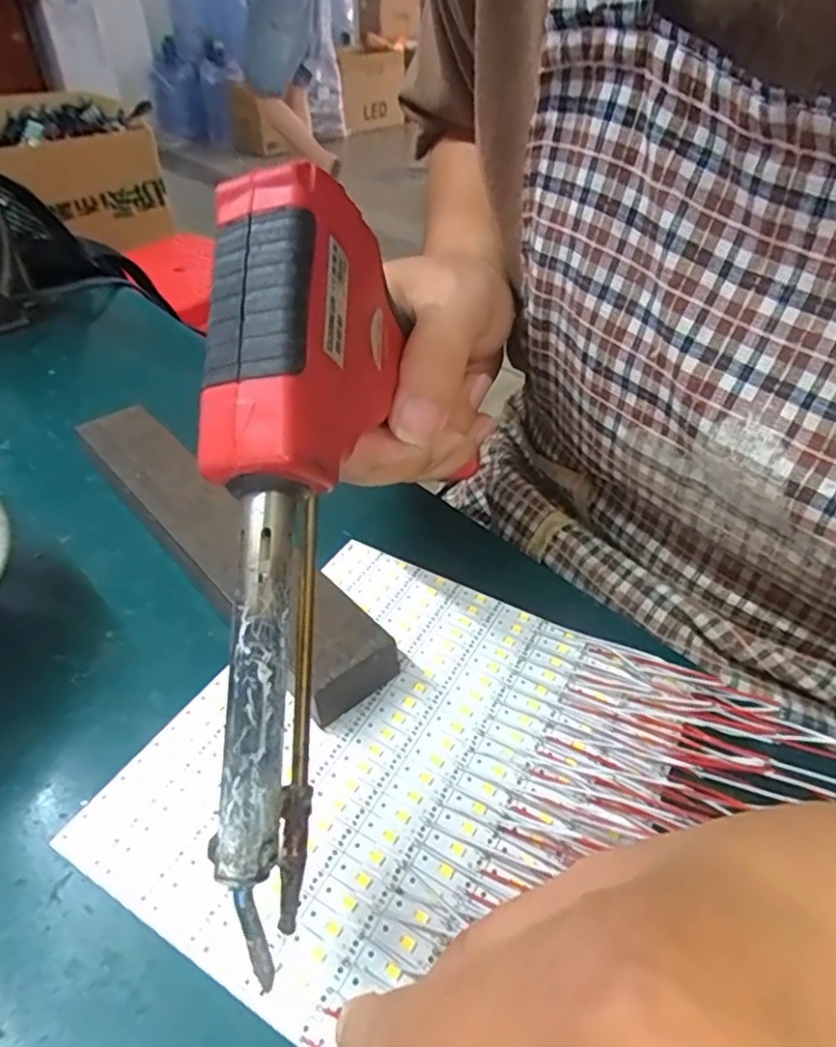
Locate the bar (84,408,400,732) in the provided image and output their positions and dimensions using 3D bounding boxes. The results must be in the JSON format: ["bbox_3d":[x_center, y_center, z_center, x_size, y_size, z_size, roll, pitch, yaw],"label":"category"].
[{"bbox_3d":[-0.081,0.005,0.253,0.033,0.023,0.191,-31,51,-31],"label":"bar"}]

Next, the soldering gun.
[{"bbox_3d":[-0.031,0.003,0.161,0.040,0.044,0.169,2,79,2],"label":"soldering gun"}]

